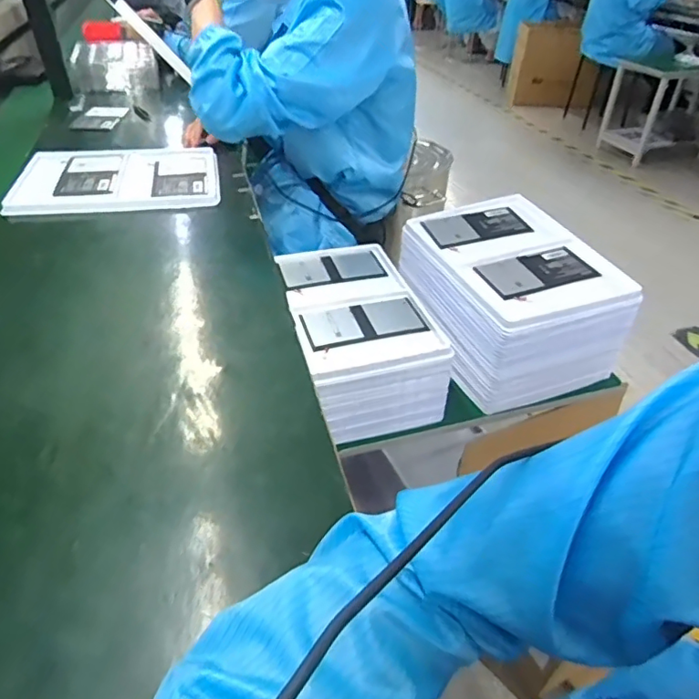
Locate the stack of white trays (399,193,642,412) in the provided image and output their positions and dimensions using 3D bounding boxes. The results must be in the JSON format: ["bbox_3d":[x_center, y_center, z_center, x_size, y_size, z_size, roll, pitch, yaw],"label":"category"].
[{"bbox_3d":[0.262,-0.092,0.905,0.247,0.179,0.332,-15,41,-18],"label":"stack of white trays"}]

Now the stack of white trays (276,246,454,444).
[{"bbox_3d":[0.005,-0.026,0.861,0.196,0.128,0.324,-12,40,-14],"label":"stack of white trays"}]

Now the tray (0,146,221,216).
[{"bbox_3d":[-0.392,-0.292,0.913,0.319,0.020,0.269,-6,40,-12],"label":"tray"}]

